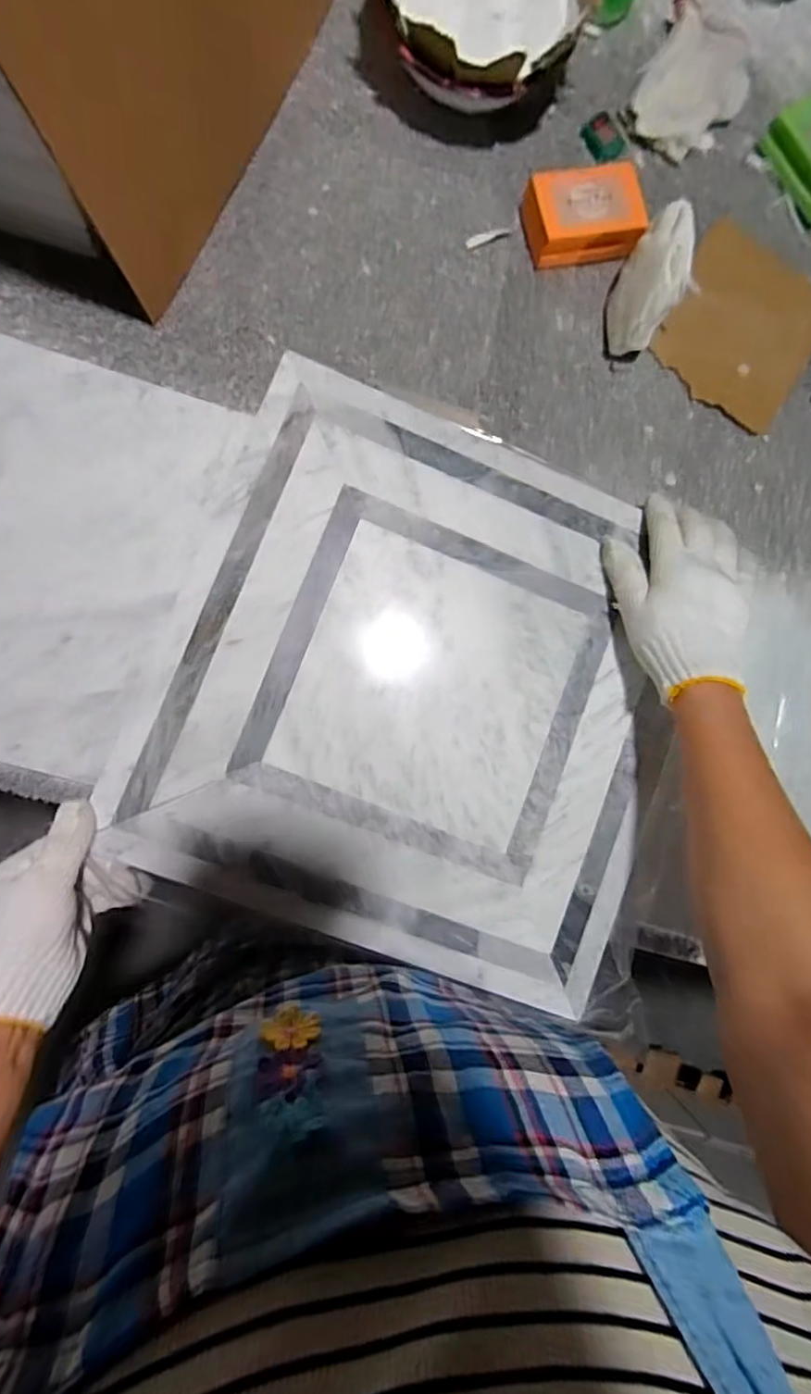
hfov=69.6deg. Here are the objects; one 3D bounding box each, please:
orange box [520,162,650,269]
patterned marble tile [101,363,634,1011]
[{"bbox_3d":[0.149,-0.403,0.494,0.096,0.035,0.072,-10,88,-8],"label":"orange box"},{"bbox_3d":[0.019,-0.009,0.451,0.385,0.016,0.395,21,85,-8],"label":"patterned marble tile"}]

